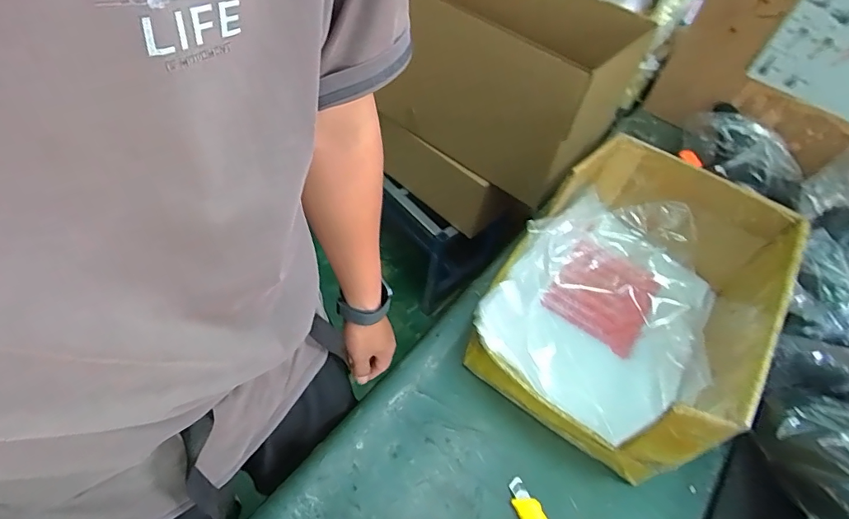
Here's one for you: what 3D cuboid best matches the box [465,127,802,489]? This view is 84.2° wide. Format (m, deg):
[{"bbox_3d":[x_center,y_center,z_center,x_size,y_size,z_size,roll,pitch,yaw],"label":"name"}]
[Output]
[{"bbox_3d":[0.303,0.037,0.712,0.326,0.228,0.461,34,55,17],"label":"box"}]

